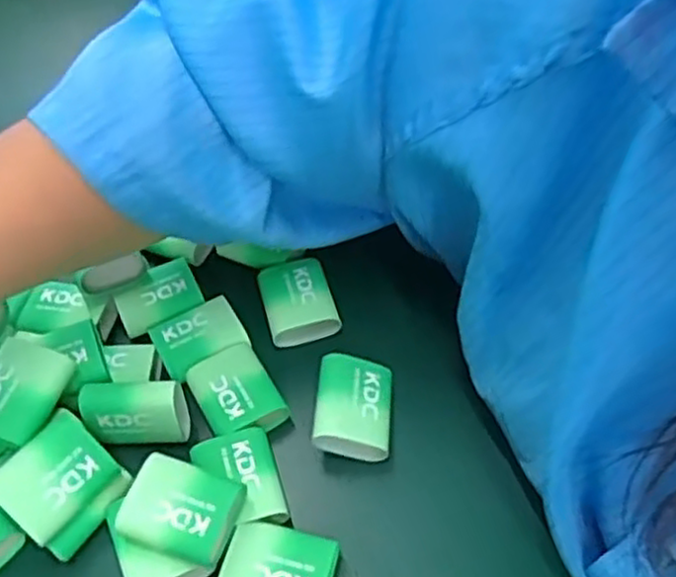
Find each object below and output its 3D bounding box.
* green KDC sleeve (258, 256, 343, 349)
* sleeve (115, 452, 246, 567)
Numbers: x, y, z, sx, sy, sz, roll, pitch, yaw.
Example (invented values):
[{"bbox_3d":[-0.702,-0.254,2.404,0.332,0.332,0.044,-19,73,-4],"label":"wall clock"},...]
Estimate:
[{"bbox_3d":[-0.020,0.006,0.367,0.034,0.016,0.040,-17,49,-3],"label":"green KDC sleeve"},{"bbox_3d":[-0.062,0.090,0.287,0.045,0.018,0.034,10,53,19],"label":"sleeve"}]

